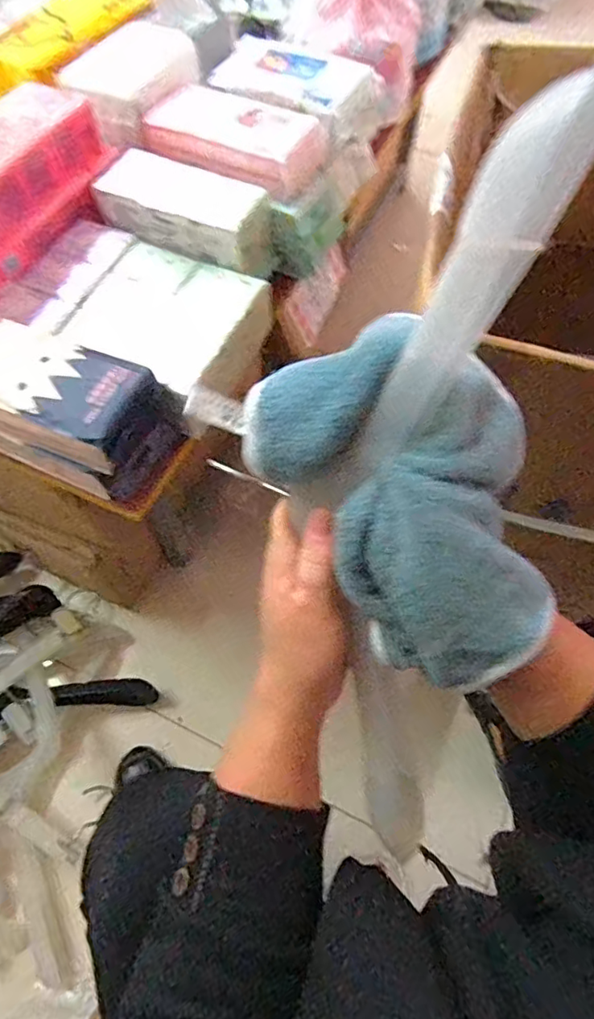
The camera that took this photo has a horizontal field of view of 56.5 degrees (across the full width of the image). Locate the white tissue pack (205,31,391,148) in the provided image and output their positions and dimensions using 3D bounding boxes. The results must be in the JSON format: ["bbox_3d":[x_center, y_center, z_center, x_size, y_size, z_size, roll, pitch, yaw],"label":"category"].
[{"bbox_3d":[-0.013,-0.477,0.620,0.191,0.043,0.109,28,66,14],"label":"white tissue pack"}]

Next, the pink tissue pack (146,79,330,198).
[{"bbox_3d":[-0.065,-0.394,0.585,0.177,0.033,0.096,29,67,14],"label":"pink tissue pack"}]

